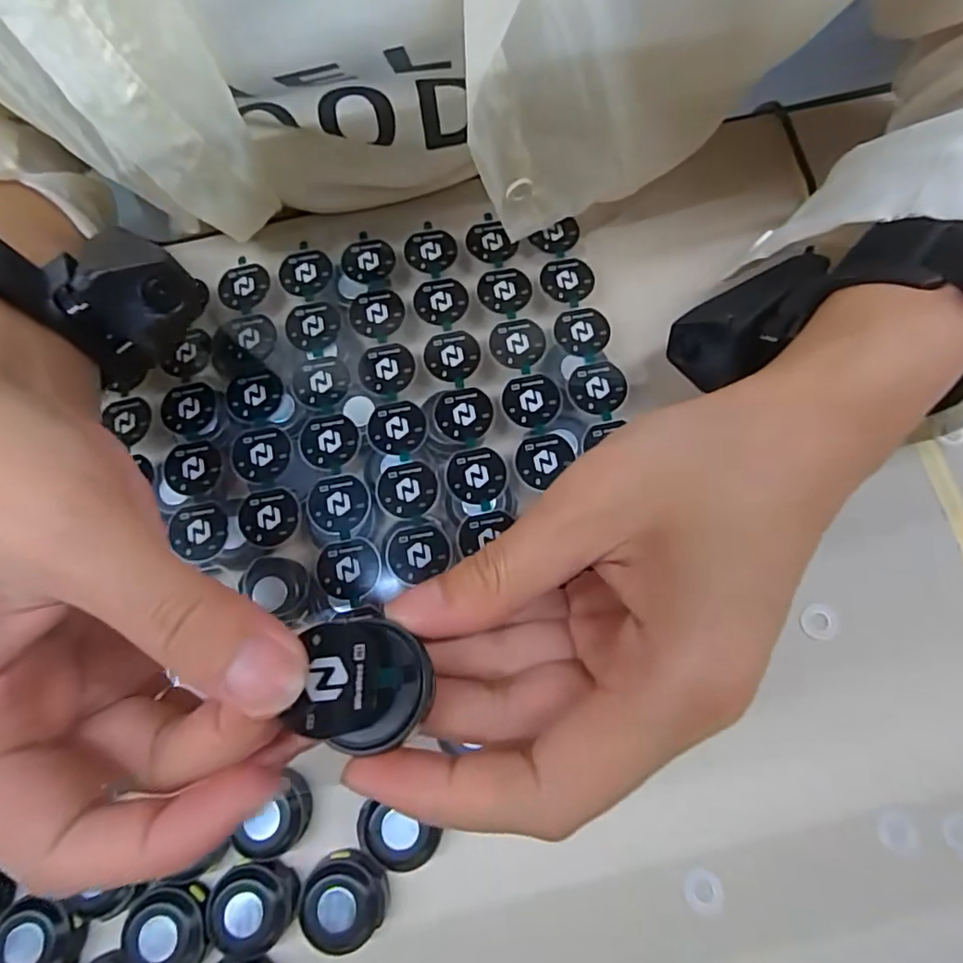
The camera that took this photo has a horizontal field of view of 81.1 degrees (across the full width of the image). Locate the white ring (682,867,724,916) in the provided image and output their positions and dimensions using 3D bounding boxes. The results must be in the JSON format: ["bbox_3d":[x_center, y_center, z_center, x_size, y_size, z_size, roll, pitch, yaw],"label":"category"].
[{"bbox_3d":[0.082,0.151,0.207,0.014,0.004,0.014,0,78,0],"label":"white ring"}]

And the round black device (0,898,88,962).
[{"bbox_3d":[-0.159,0.165,0.202,0.025,0.014,0.029,-26,79,-5],"label":"round black device"}]

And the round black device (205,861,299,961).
[{"bbox_3d":[-0.083,0.154,0.203,0.029,0.009,0.031,0,78,0],"label":"round black device"}]

